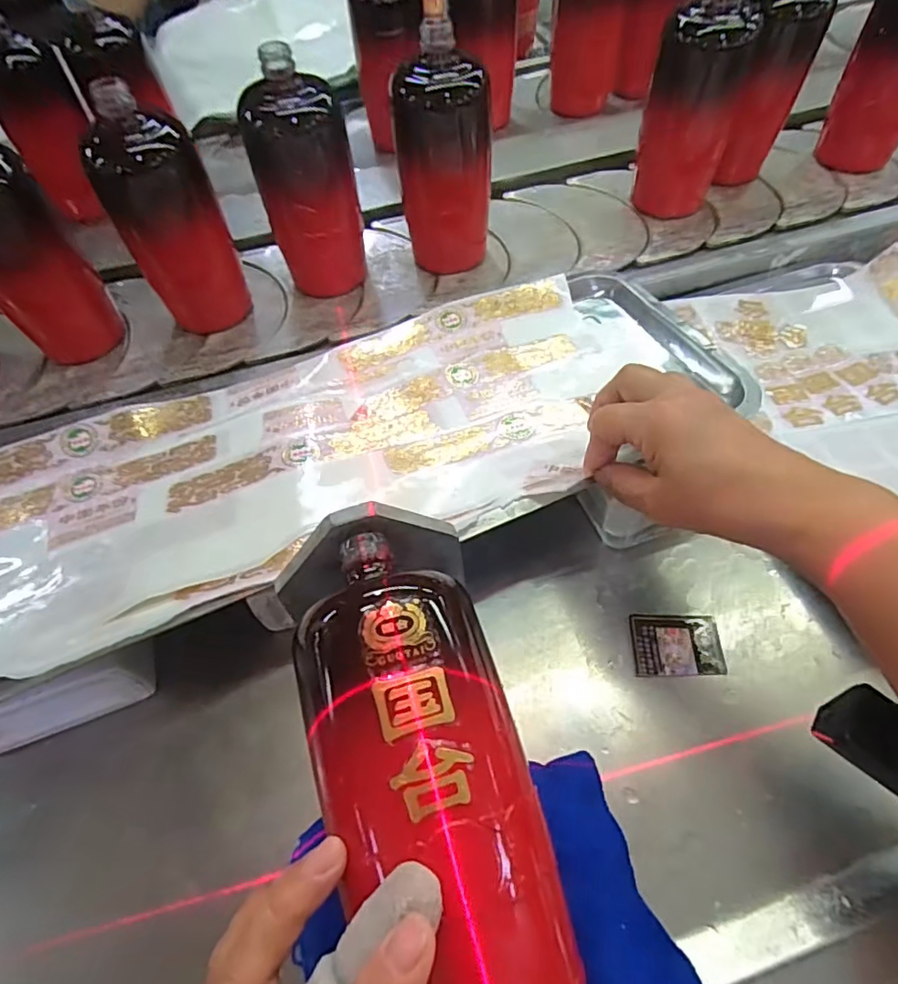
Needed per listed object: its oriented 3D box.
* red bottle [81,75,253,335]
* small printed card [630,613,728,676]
[{"bbox_3d":[-0.228,-0.220,0.465,0.062,0.173,0.060,6,57,8],"label":"red bottle"},{"bbox_3d":[0.140,0.094,0.345,0.052,0.004,0.038,0,56,4],"label":"small printed card"}]

